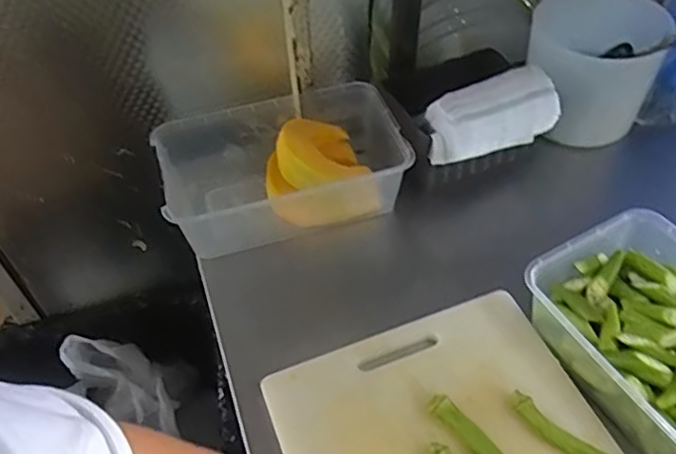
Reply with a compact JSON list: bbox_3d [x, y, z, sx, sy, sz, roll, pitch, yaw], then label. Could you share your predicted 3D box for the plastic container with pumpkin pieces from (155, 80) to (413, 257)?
[{"bbox_3d":[-0.060,-0.064,0.662,0.247,0.082,0.155,-14,50,-9],"label":"plastic container with pumpkin pieces"}]

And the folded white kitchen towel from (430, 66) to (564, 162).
[{"bbox_3d":[0.159,-0.114,0.643,0.144,0.065,0.051,-20,50,-15],"label":"folded white kitchen towel"}]

